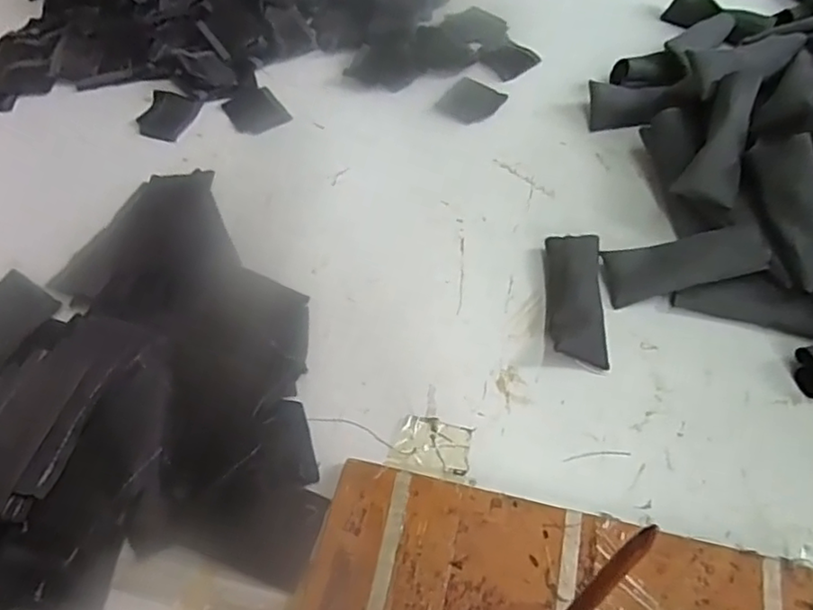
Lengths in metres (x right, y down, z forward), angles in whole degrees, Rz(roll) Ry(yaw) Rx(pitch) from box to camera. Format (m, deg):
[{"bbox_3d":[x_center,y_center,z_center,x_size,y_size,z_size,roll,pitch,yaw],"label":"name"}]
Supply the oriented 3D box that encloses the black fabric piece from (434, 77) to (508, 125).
[{"bbox_3d":[0.058,-0.184,0.575,0.048,0.004,0.052,32,62,20],"label":"black fabric piece"}]

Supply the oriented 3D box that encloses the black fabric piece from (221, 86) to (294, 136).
[{"bbox_3d":[-0.138,-0.178,0.585,0.049,0.005,0.050,-31,61,-18],"label":"black fabric piece"}]

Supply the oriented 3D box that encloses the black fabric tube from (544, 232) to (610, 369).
[{"bbox_3d":[0.122,-0.006,0.455,0.039,0.021,0.104,3,57,3],"label":"black fabric tube"}]

